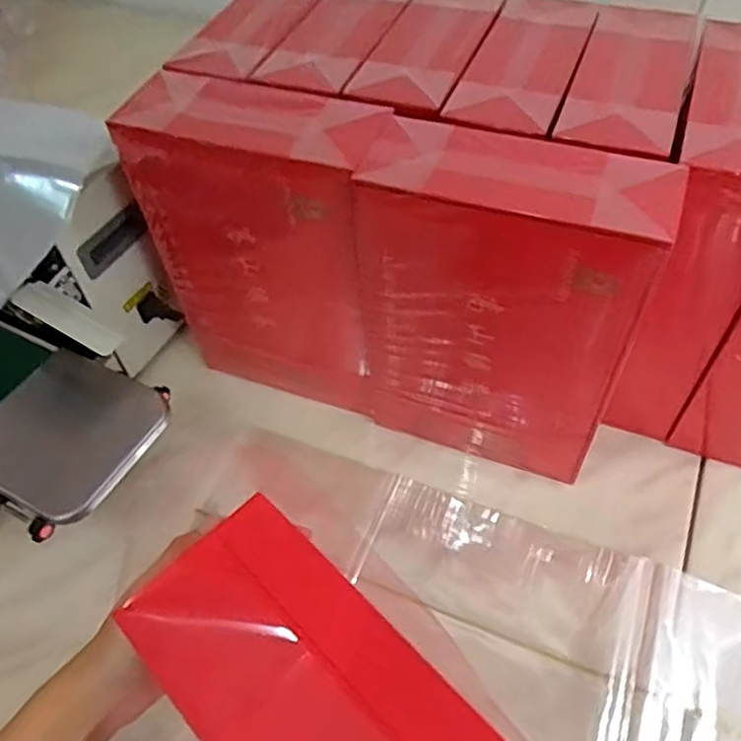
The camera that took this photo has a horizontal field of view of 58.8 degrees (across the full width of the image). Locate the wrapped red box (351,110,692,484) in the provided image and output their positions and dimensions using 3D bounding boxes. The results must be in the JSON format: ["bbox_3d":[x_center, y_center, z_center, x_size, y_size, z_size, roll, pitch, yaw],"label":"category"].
[{"bbox_3d":[0.120,-0.044,0.643,0.243,0.361,0.102,15,56,15],"label":"wrapped red box"}]

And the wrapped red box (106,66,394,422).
[{"bbox_3d":[-0.097,-0.116,0.700,0.266,0.353,0.100,16,56,16],"label":"wrapped red box"}]

